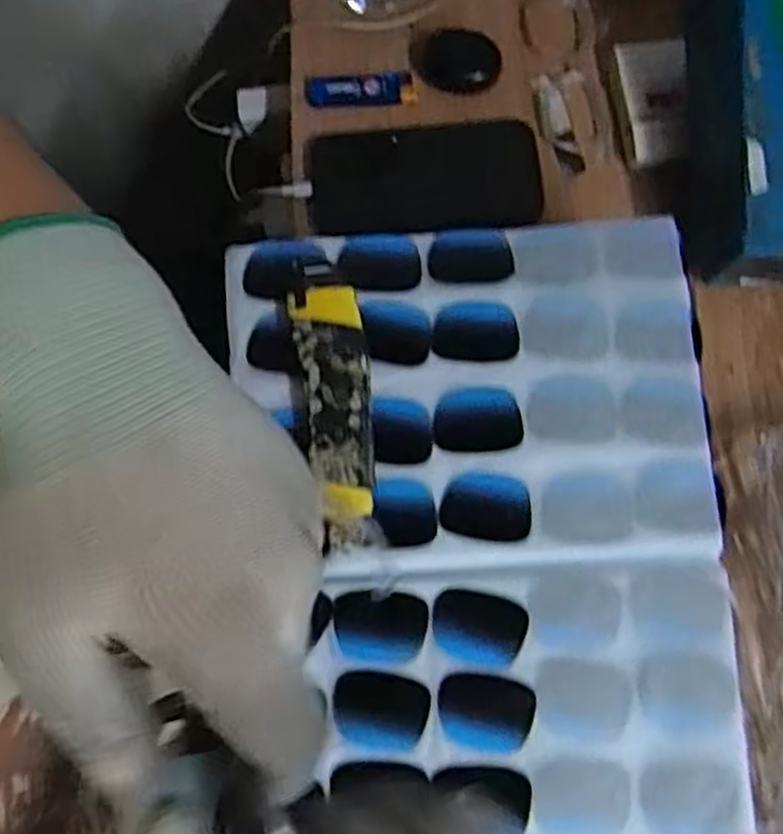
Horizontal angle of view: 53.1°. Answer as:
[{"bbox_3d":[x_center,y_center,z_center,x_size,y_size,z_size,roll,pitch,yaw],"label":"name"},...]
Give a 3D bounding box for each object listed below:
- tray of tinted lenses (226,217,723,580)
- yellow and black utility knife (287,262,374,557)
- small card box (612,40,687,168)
[{"bbox_3d":[0.043,-0.016,0.430,0.256,0.015,0.192,-3,77,0],"label":"tray of tinted lenses"},{"bbox_3d":[-0.028,-0.008,0.424,0.036,0.019,0.156,-10,77,-2],"label":"yellow and black utility knife"},{"bbox_3d":[0.189,-0.230,0.575,0.048,0.023,0.094,1,77,1],"label":"small card box"}]

